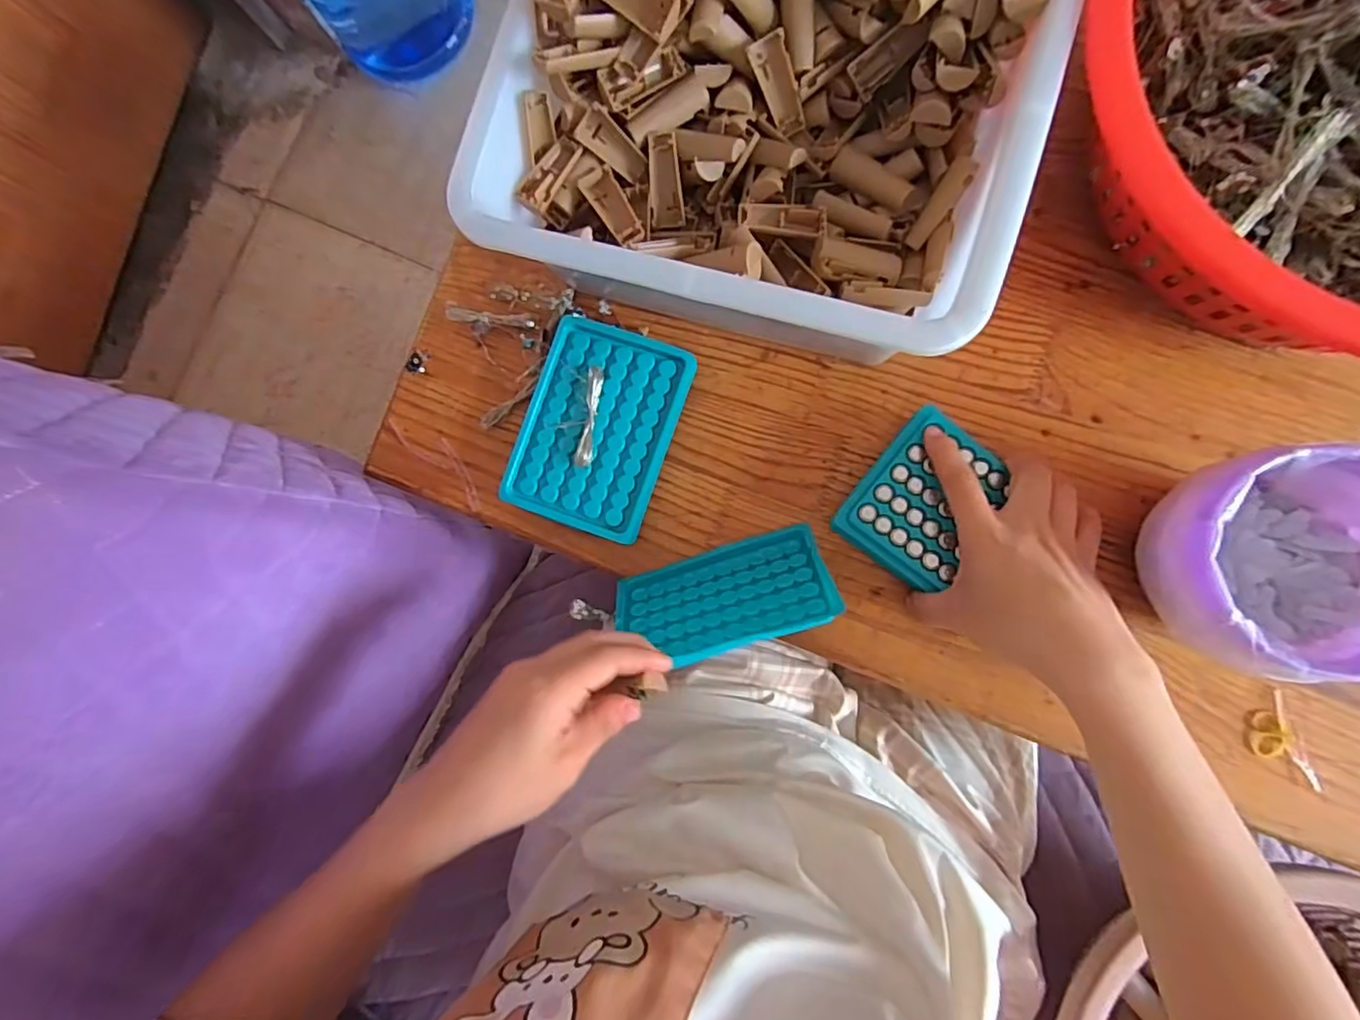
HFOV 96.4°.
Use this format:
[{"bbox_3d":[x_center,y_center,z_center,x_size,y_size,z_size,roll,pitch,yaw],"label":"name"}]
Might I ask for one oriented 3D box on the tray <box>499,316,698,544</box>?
[{"bbox_3d":[-0.055,-0.055,0.414,0.097,0.024,0.133,19,88,7],"label":"tray"}]

